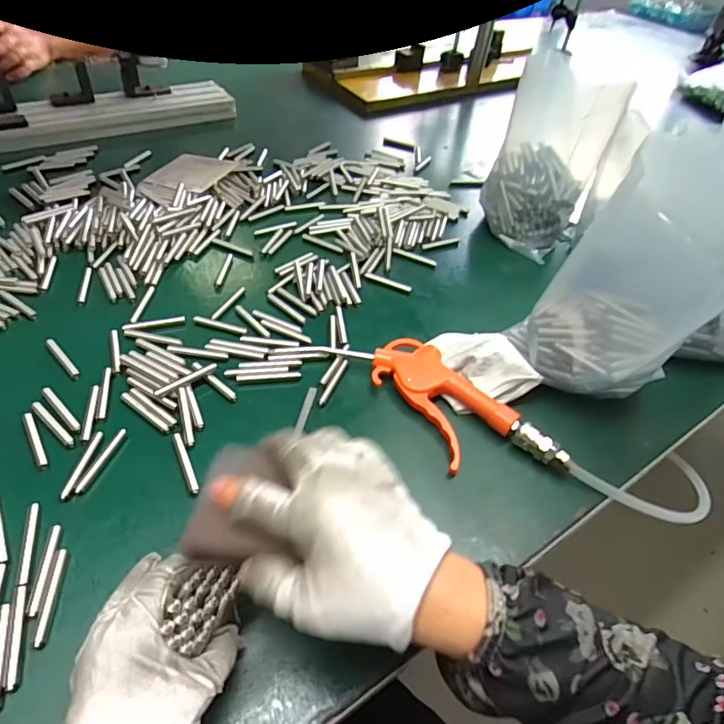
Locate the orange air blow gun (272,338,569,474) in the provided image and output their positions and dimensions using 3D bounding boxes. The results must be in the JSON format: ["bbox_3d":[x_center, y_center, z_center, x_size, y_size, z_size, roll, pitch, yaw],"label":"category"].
[{"bbox_3d":[0.051,0.027,0.445,0.253,0.026,0.093,35,52,24],"label":"orange air blow gun"}]

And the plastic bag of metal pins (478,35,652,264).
[{"bbox_3d":[0.249,-0.262,0.635,0.145,0.202,0.183,20,47,12],"label":"plastic bag of metal pins"}]

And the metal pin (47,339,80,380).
[{"bbox_3d":[-0.275,-0.005,0.450,0.008,0.004,0.062,-33,58,-32],"label":"metal pin"}]

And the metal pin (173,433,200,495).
[{"bbox_3d":[-0.139,0.079,0.387,0.008,0.004,0.058,-18,51,-23],"label":"metal pin"}]

